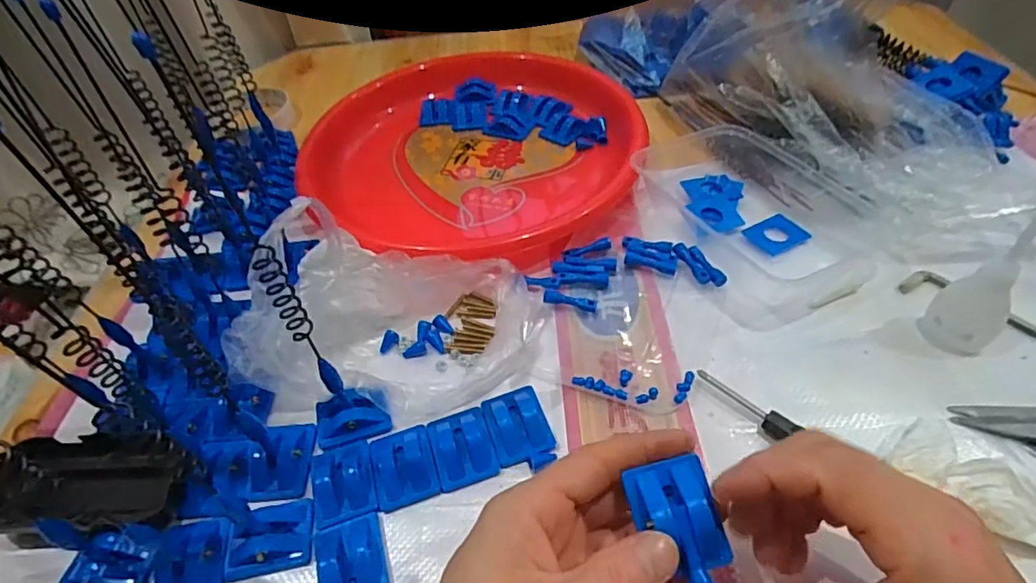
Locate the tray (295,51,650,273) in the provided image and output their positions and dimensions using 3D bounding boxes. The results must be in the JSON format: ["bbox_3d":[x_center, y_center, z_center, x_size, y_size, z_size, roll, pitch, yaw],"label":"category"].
[{"bbox_3d":[-0.039,-0.151,0.513,0.294,0.037,0.325,-2,48,5],"label":"tray"}]

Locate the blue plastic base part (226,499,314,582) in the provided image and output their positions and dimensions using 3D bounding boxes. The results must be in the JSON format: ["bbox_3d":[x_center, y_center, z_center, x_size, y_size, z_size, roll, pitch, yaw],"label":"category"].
[{"bbox_3d":[-0.131,0.129,0.290,0.044,0.013,0.035,-15,48,-7],"label":"blue plastic base part"}]

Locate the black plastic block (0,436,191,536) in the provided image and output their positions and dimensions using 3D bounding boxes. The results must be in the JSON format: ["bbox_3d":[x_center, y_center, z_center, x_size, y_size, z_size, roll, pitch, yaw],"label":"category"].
[{"bbox_3d":[-0.235,0.106,0.307,0.106,0.025,0.053,-2,48,5],"label":"black plastic block"}]

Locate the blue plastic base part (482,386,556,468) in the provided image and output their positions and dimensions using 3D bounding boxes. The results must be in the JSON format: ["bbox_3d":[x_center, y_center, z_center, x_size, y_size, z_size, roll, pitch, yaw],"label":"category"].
[{"bbox_3d":[0.000,0.077,0.325,0.033,0.013,0.045,-16,48,-8],"label":"blue plastic base part"}]

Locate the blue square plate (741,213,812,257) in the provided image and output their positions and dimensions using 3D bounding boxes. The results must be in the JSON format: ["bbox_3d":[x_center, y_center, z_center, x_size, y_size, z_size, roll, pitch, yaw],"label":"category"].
[{"bbox_3d":[0.193,-0.043,0.412,0.037,0.004,0.031,-27,57,-9],"label":"blue square plate"}]

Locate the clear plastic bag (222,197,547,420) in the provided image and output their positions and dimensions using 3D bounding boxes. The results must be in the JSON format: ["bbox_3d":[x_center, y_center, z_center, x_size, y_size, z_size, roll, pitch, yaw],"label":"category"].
[{"bbox_3d":[-0.081,0.010,0.350,0.184,0.073,0.119,4,49,10],"label":"clear plastic bag"}]

